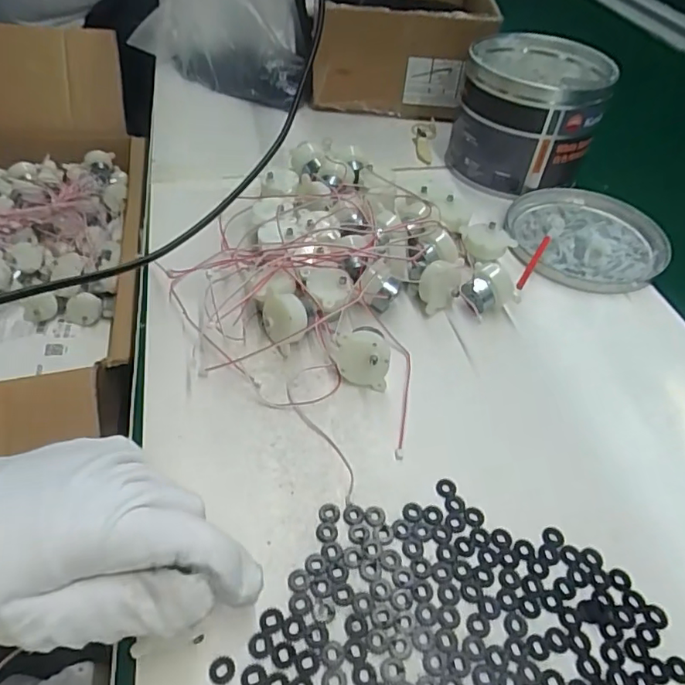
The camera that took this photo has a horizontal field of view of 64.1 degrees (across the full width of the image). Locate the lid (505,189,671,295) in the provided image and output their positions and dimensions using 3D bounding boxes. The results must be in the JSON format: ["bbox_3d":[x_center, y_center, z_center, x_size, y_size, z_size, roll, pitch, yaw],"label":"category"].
[{"bbox_3d":[0.207,-0.092,0.465,0.129,0.016,0.136,3,46,-3],"label":"lid"}]

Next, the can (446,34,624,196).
[{"bbox_3d":[0.171,-0.211,0.512,0.118,0.102,0.125,3,46,-3],"label":"can"}]

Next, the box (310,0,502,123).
[{"bbox_3d":[0.063,-0.355,0.634,0.192,0.112,0.210,6,46,0],"label":"box"}]

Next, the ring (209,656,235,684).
[{"bbox_3d":[-0.050,0.137,0.228,0.010,0.004,0.010,3,46,-3],"label":"ring"}]

